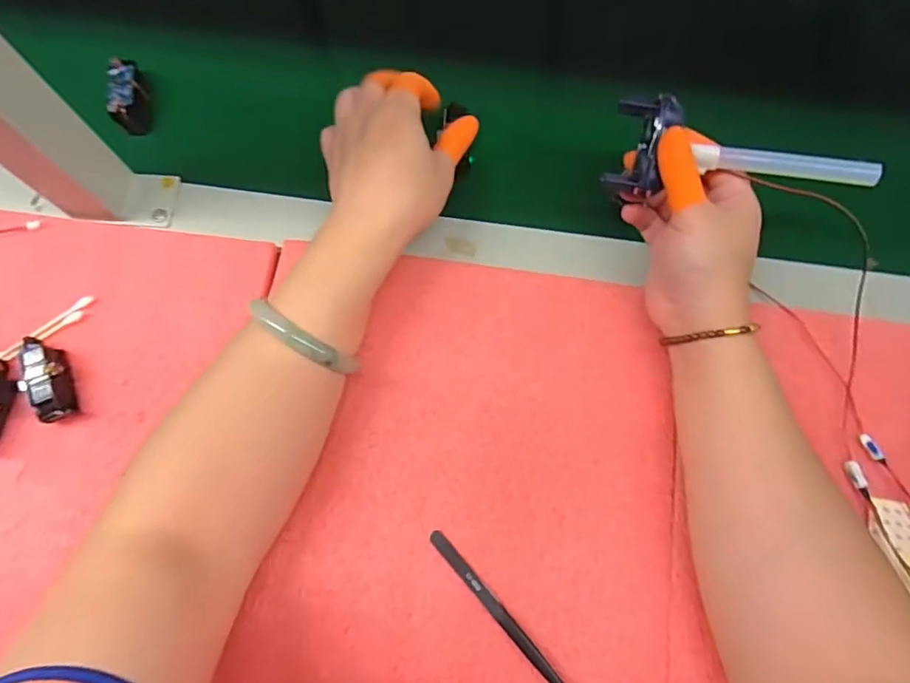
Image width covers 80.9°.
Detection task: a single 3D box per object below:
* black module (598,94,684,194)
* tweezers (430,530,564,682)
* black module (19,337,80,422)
[{"bbox_3d":[0.112,-0.117,0.320,0.036,0.020,0.055,25,108,36],"label":"black module"},{"bbox_3d":[0.031,0.159,0.297,0.008,0.012,0.129,-41,80,-11],"label":"tweezers"},{"bbox_3d":[-0.246,0.021,0.323,0.019,0.021,0.052,-22,77,-7],"label":"black module"}]

